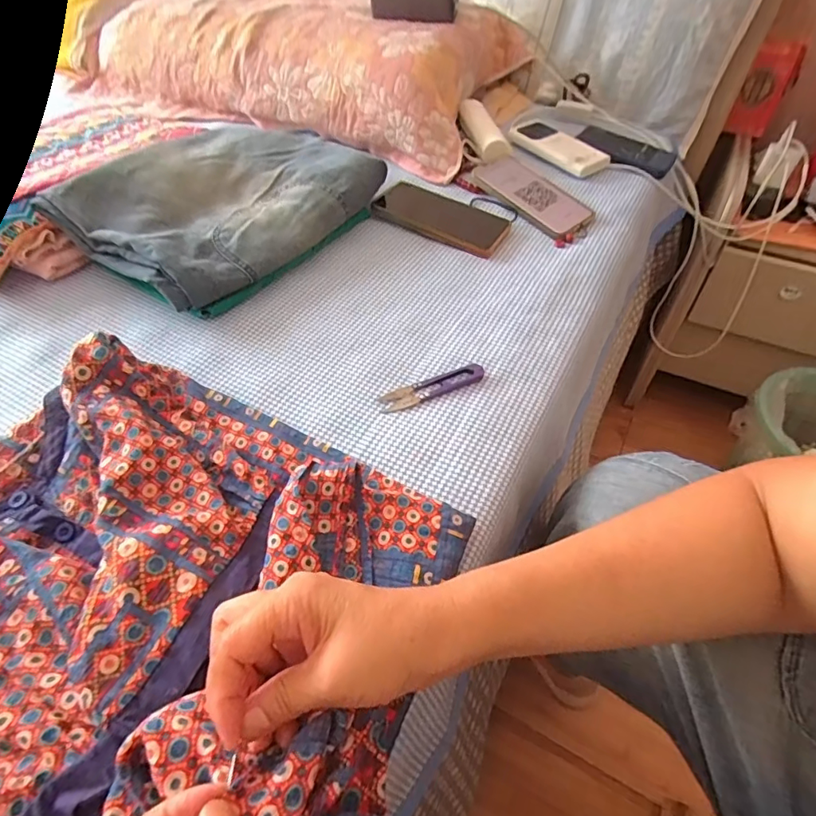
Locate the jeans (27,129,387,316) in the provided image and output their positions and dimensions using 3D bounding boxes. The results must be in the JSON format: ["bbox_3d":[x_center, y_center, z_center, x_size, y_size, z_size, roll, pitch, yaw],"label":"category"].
[{"bbox_3d":[-0.203,-0.245,0.578,0.228,0.060,0.314,28,54,20],"label":"jeans"}]

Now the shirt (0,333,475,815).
[{"bbox_3d":[-0.157,0.097,0.304,0.351,0.050,0.276,25,53,18],"label":"shirt"}]

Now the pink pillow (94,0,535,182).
[{"bbox_3d":[-0.175,-0.597,0.834,0.674,0.129,0.345,20,52,15],"label":"pink pillow"}]

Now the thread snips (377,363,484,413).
[{"bbox_3d":[0.022,-0.019,0.453,0.099,0.011,0.023,-18,53,-17],"label":"thread snips"}]

